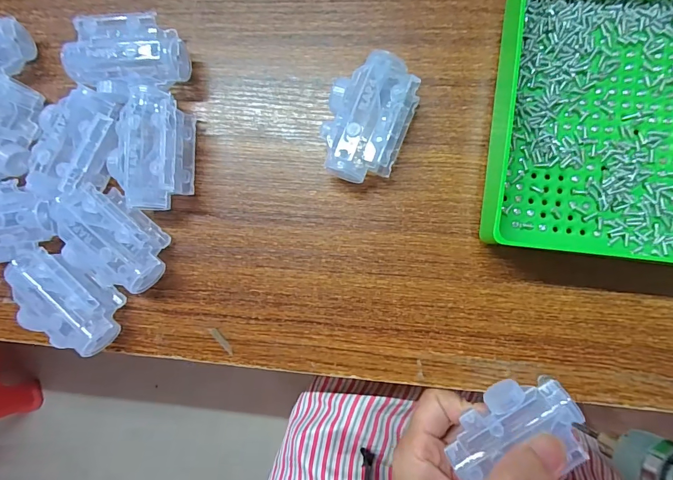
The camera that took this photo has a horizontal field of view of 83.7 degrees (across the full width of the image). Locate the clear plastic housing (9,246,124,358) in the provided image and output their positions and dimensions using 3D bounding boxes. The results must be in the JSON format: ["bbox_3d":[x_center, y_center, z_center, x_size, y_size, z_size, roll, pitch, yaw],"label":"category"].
[{"bbox_3d":[-0.162,0.035,0.225,0.065,0.030,0.043,29,91,6],"label":"clear plastic housing"}]

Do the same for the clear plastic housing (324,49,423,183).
[{"bbox_3d":[0.018,-0.067,0.214,0.045,0.031,0.069,14,90,6],"label":"clear plastic housing"}]

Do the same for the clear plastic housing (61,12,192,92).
[{"bbox_3d":[-0.126,-0.110,0.227,0.066,0.031,0.036,0,88,6],"label":"clear plastic housing"}]

